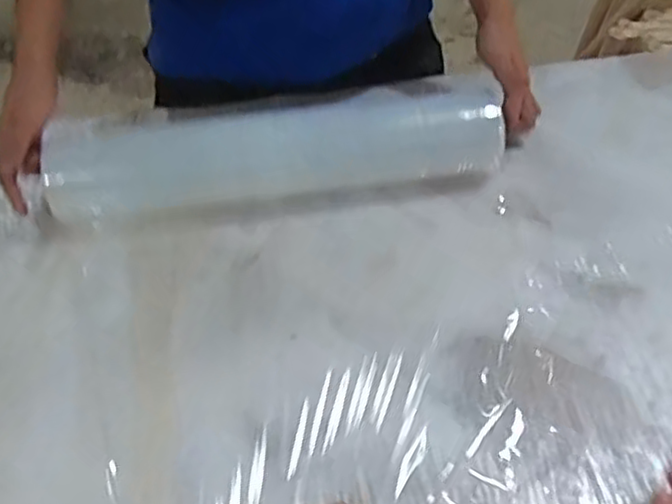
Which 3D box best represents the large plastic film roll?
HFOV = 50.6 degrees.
[{"bbox_3d":[-0.065,-0.105,0.786,0.499,0.110,0.079,-7,49,-2],"label":"large plastic film roll"}]

